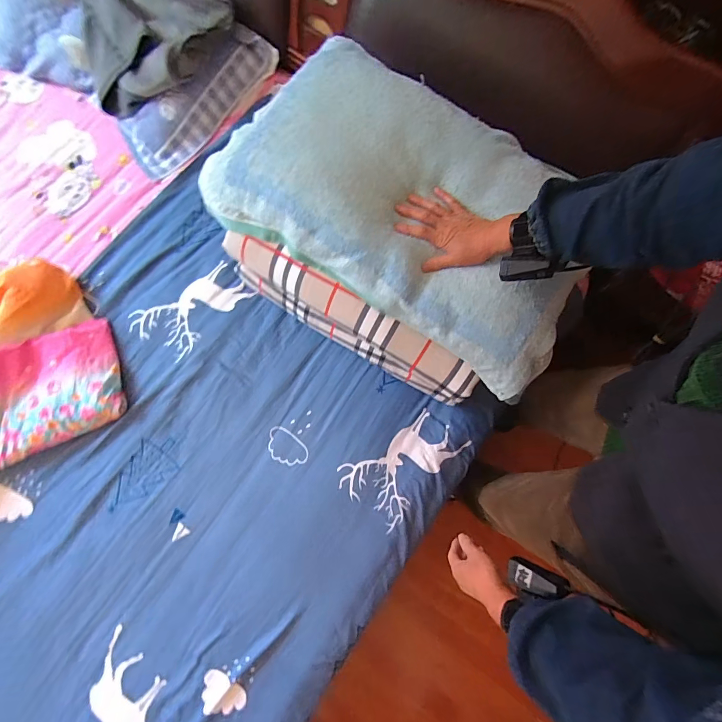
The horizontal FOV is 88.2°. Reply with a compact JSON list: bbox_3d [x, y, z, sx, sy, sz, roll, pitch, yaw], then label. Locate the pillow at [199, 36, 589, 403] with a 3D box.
[{"bbox_3d":[0.098,-0.266,0.652,0.647,0.133,0.385,35,81,7],"label":"pillow"}]

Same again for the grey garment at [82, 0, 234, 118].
[{"bbox_3d":[-0.528,-0.837,0.920,0.387,0.184,0.317,-18,78,-7],"label":"grey garment"}]

